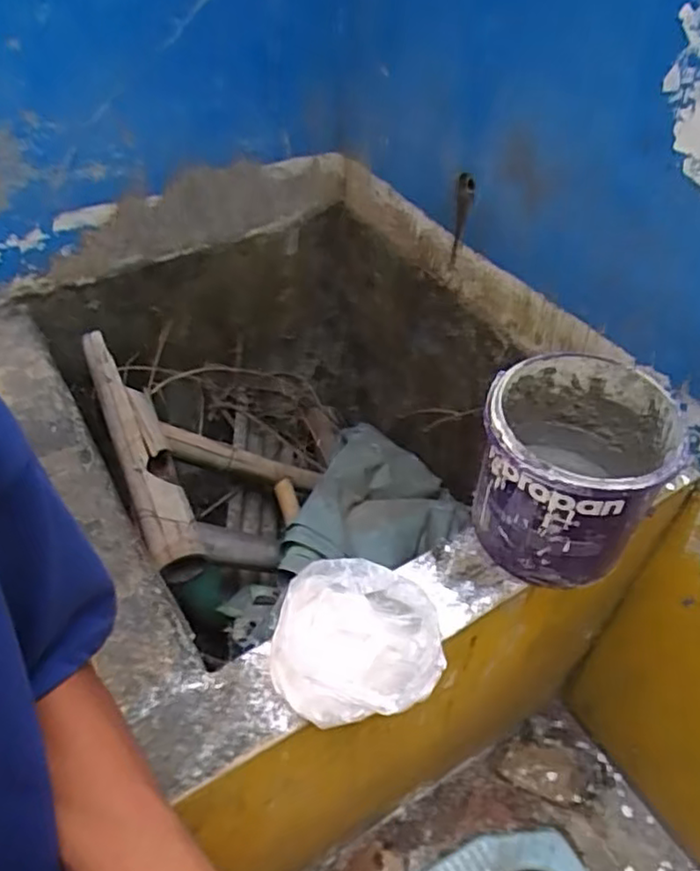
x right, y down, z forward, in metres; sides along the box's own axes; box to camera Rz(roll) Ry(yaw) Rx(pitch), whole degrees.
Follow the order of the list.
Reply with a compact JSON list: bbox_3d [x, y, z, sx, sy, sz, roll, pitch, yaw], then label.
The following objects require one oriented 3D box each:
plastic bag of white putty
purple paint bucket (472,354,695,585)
[{"bbox_3d":[0.008,0.198,0.618,0.148,0.065,0.142,12,49,9],"label":"plastic bag of white putty"},{"bbox_3d":[0.229,0.035,0.693,0.175,0.174,0.177,1,48,-1],"label":"purple paint bucket"}]

